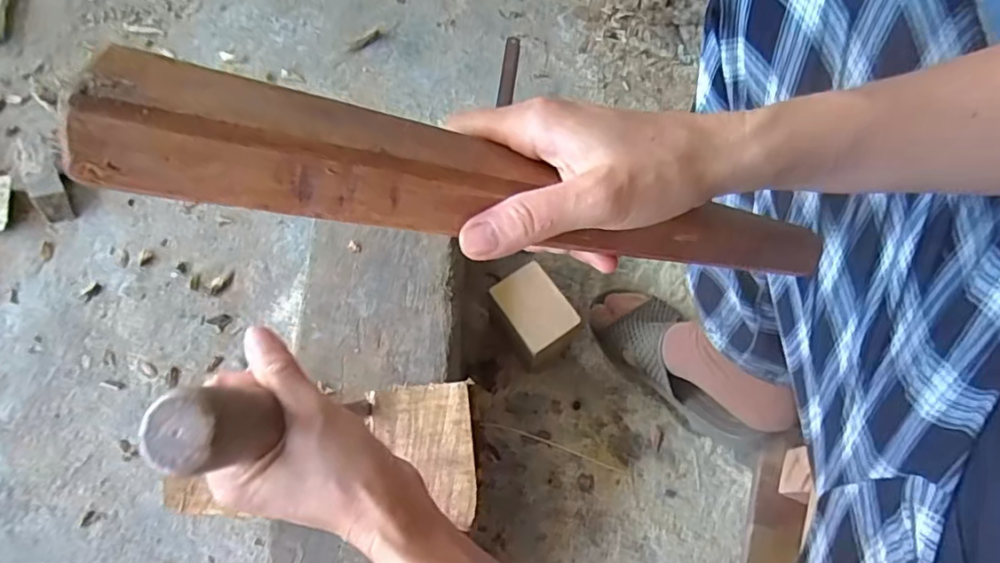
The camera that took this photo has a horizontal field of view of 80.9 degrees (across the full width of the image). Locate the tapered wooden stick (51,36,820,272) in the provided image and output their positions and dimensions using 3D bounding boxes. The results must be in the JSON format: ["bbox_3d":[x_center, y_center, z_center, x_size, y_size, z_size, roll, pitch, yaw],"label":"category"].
[{"bbox_3d":[0.009,-0.044,0.268,0.337,0.024,0.054,8,67,-21],"label":"tapered wooden stick"}]

